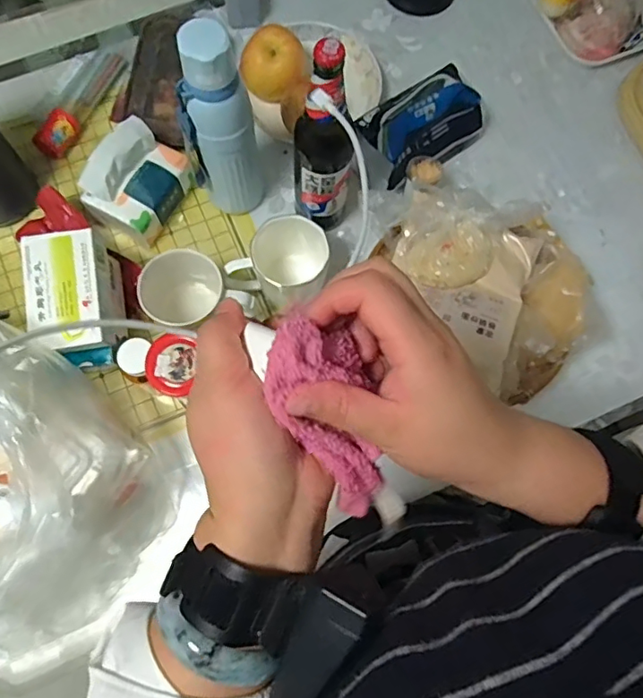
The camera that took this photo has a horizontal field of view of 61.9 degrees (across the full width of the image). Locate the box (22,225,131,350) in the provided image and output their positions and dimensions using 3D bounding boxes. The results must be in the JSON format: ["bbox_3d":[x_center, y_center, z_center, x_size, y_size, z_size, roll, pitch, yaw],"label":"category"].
[{"bbox_3d":[-0.275,-0.058,0.597,0.083,0.077,0.122,-8,76,-5],"label":"box"}]

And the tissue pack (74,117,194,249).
[{"bbox_3d":[-0.225,-0.202,0.670,0.086,0.094,0.120,36,76,6],"label":"tissue pack"}]

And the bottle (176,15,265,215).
[{"bbox_3d":[-0.105,-0.234,0.597,0.059,0.260,0.076,29,76,5],"label":"bottle"}]

